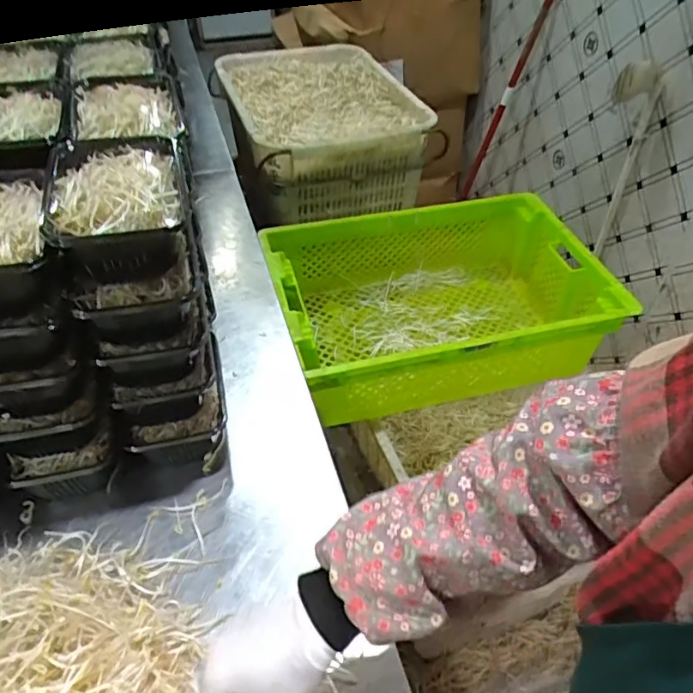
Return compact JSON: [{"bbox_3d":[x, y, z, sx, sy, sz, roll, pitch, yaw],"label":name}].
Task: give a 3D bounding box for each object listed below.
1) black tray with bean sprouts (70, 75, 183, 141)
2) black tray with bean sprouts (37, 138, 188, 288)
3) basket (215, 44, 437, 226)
[{"bbox_3d":[-0.251,-0.266,0.659,0.115,0.032,0.139,-14,46,-14],"label":"black tray with bean sprouts"},{"bbox_3d":[-0.215,-0.131,0.561,0.122,0.073,0.177,-6,45,-7],"label":"black tray with bean sprouts"},{"bbox_3d":[-0.073,-0.507,1.374,0.379,0.261,0.500,-13,46,-14],"label":"basket"}]

